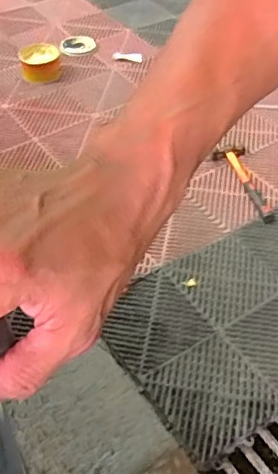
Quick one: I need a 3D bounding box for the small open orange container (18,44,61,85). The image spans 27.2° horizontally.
[{"bbox_3d":[-0.309,-0.553,1.806,0.131,0.073,0.147,-11,46,-10],"label":"small open orange container"}]

